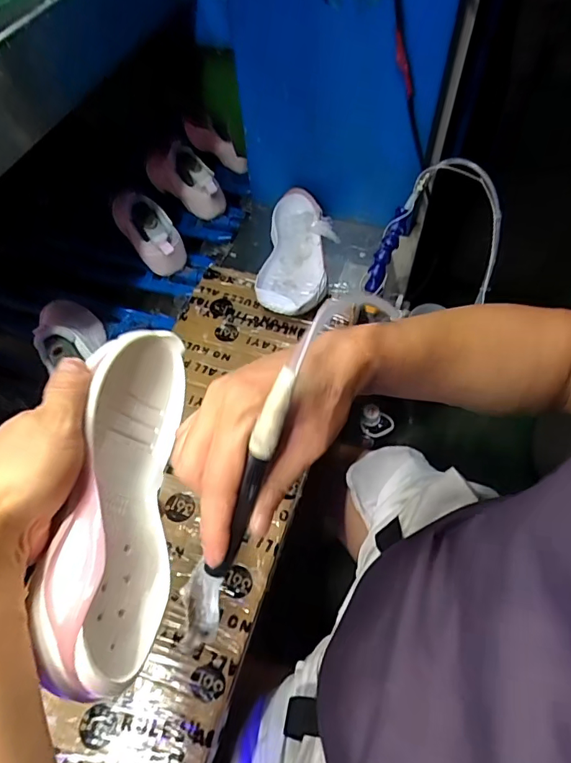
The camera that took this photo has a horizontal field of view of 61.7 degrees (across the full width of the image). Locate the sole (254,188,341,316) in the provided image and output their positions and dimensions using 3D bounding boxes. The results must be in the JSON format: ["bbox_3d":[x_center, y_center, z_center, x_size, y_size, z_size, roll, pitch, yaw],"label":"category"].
[{"bbox_3d":[0.017,-0.190,0.724,0.102,0.046,0.246,6,57,9],"label":"sole"}]

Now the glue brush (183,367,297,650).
[{"bbox_3d":[-0.028,0.075,0.269,0.031,0.020,0.174,27,108,21],"label":"glue brush"}]

